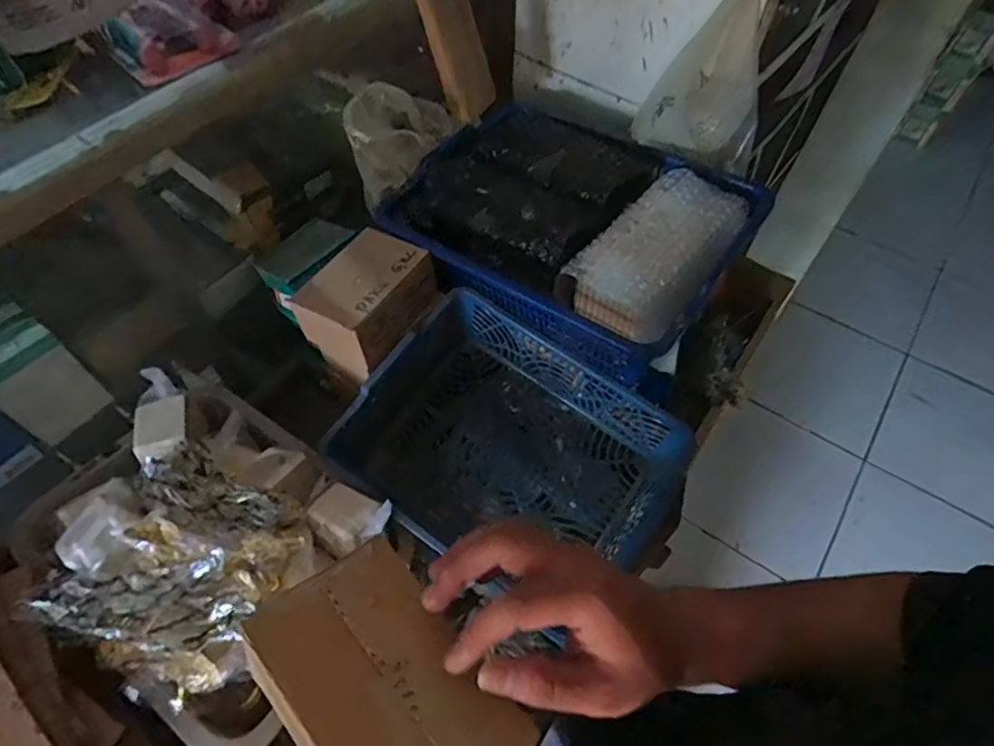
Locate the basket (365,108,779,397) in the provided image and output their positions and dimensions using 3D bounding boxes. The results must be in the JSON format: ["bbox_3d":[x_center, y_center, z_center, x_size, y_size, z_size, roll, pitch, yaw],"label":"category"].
[{"bbox_3d":[0.080,-0.164,0.631,0.332,0.084,0.266,31,61,19],"label":"basket"}]

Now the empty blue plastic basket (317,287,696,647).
[{"bbox_3d":[0.004,0.075,0.582,0.291,0.114,0.208,30,61,18],"label":"empty blue plastic basket"}]

